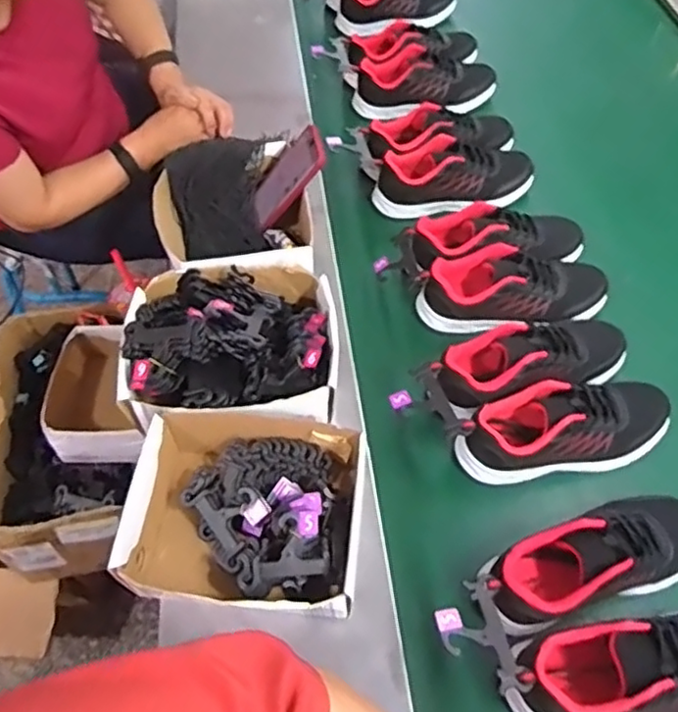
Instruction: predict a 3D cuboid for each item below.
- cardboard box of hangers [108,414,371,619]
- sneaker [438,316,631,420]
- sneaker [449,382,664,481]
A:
[{"bbox_3d":[-0.094,0.162,0.677,0.236,0.079,0.196,8,56,6],"label":"cardboard box of hangers"},{"bbox_3d":[0.235,0.009,0.798,0.243,0.087,0.096,-12,56,-8],"label":"sneaker"},{"bbox_3d":[0.268,0.088,0.763,0.247,0.096,0.089,-7,56,-5],"label":"sneaker"}]

